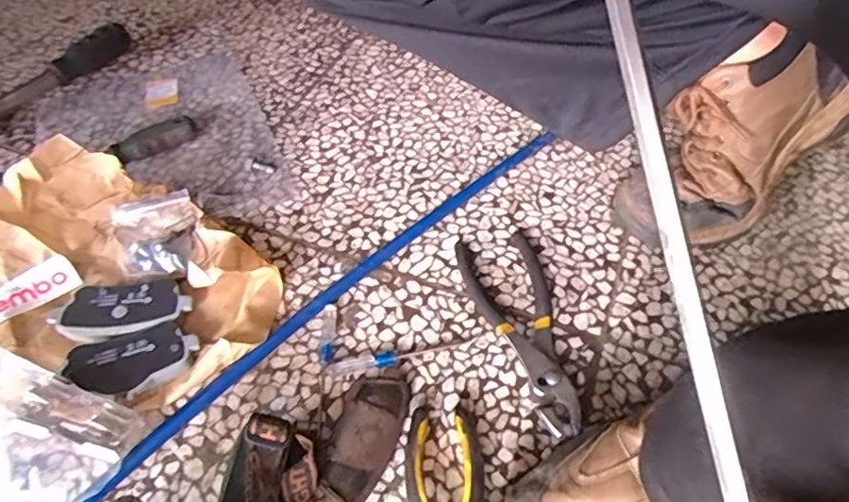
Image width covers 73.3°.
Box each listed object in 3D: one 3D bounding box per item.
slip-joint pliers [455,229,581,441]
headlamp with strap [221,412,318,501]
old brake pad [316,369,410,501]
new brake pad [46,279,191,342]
[{"bbox_3d":[0.081,0.060,0.472,0.069,0.014,0.191,-10,52,-7],"label":"slip-joint pliers"},{"bbox_3d":[-0.102,0.161,0.371,0.058,0.052,0.091,3,52,3],"label":"headlamp with strap"},{"bbox_3d":[-0.046,0.136,0.418,0.049,0.014,0.107,16,53,13],"label":"old brake pad"},{"bbox_3d":[-0.249,0.049,0.473,0.106,0.015,0.055,1,51,1],"label":"new brake pad"}]

